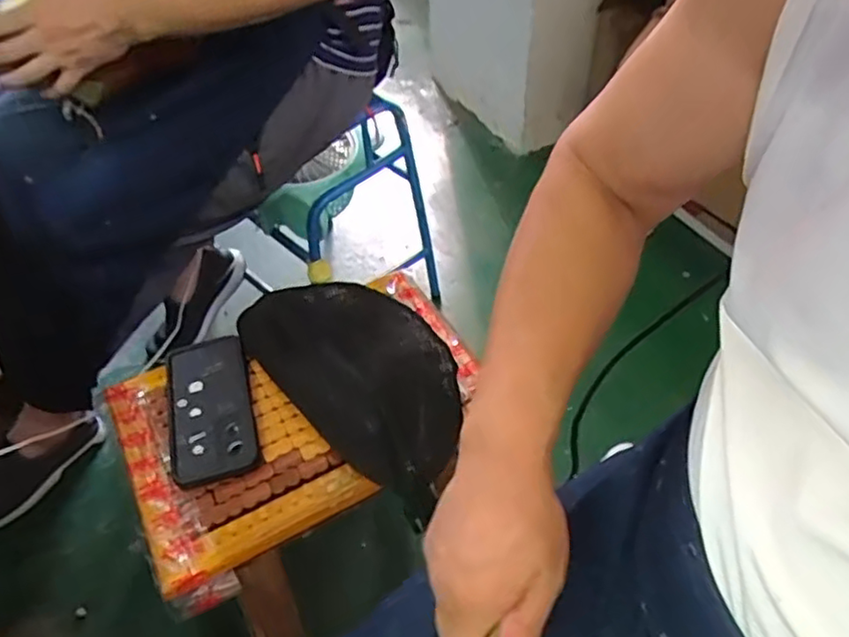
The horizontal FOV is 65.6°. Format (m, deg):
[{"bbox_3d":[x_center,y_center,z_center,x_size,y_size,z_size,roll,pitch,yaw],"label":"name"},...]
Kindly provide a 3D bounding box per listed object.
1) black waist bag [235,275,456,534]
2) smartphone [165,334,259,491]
[{"bbox_3d":[-0.068,0.047,0.672,0.154,0.066,0.299,-30,52,-25],"label":"black waist bag"},{"bbox_3d":[-0.214,0.088,0.658,0.079,0.015,0.164,-11,49,-13],"label":"smartphone"}]

